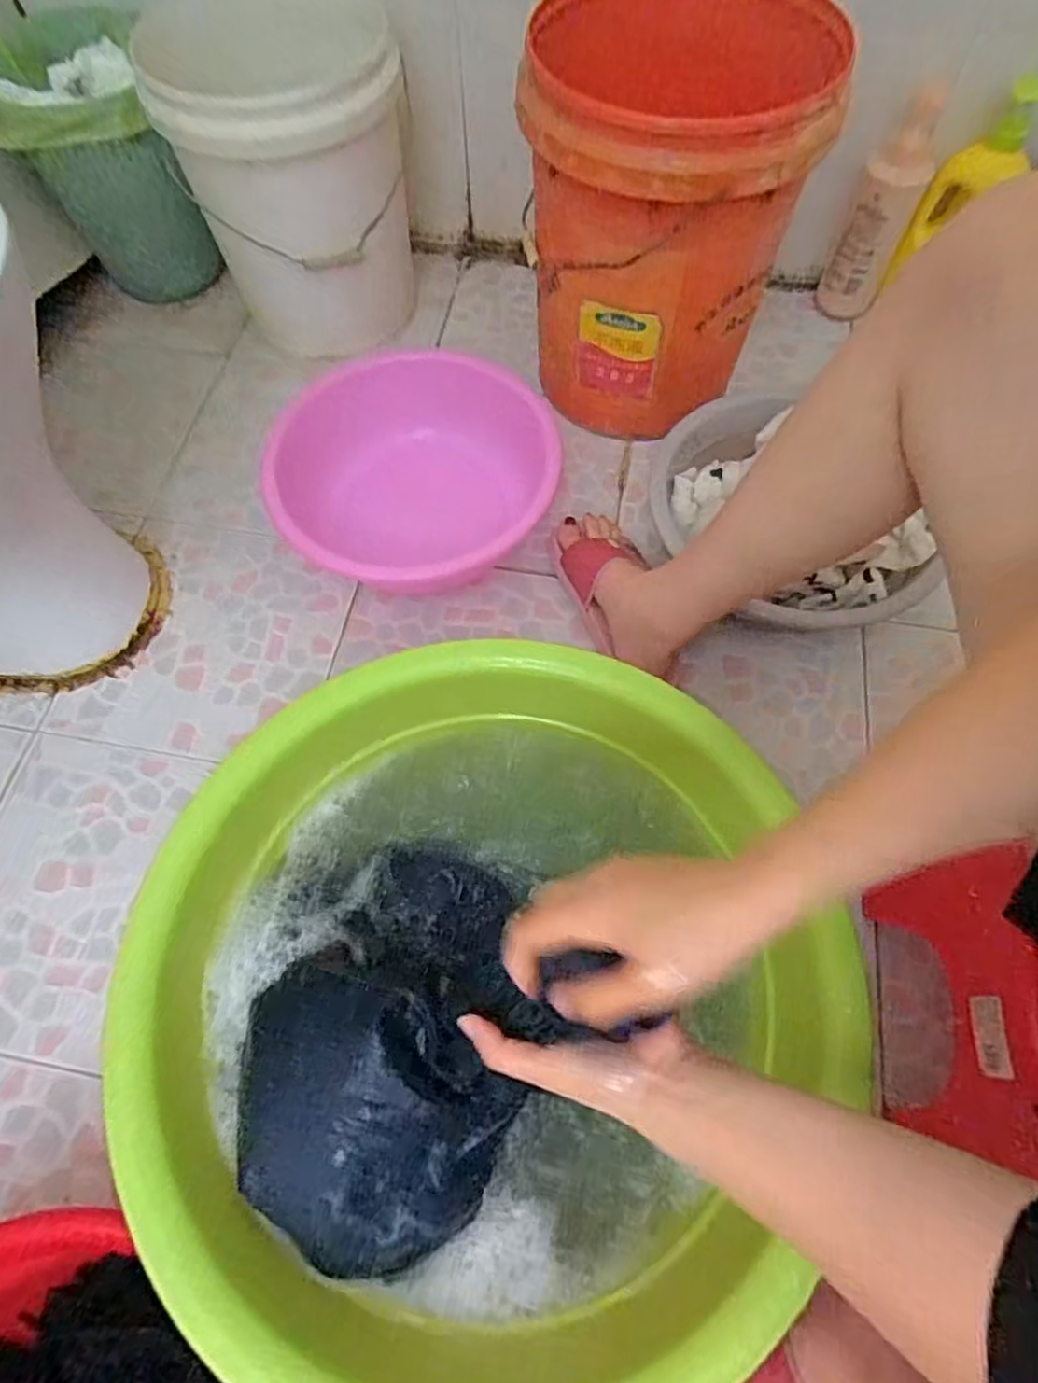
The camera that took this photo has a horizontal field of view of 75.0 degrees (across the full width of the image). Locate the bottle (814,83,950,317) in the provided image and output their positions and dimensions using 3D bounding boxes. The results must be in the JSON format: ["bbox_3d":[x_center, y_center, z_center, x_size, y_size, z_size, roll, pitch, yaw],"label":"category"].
[{"bbox_3d":[0.481,-0.626,0.907,0.068,0.298,0.084,35,70,16],"label":"bottle"}]

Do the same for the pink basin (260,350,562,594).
[{"bbox_3d":[-0.139,-0.261,0.820,0.305,0.115,0.327,0,64,0],"label":"pink basin"}]

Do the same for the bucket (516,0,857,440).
[{"bbox_3d":[0.160,-0.526,0.789,0.292,0.375,0.289,-1,65,1],"label":"bucket"}]

